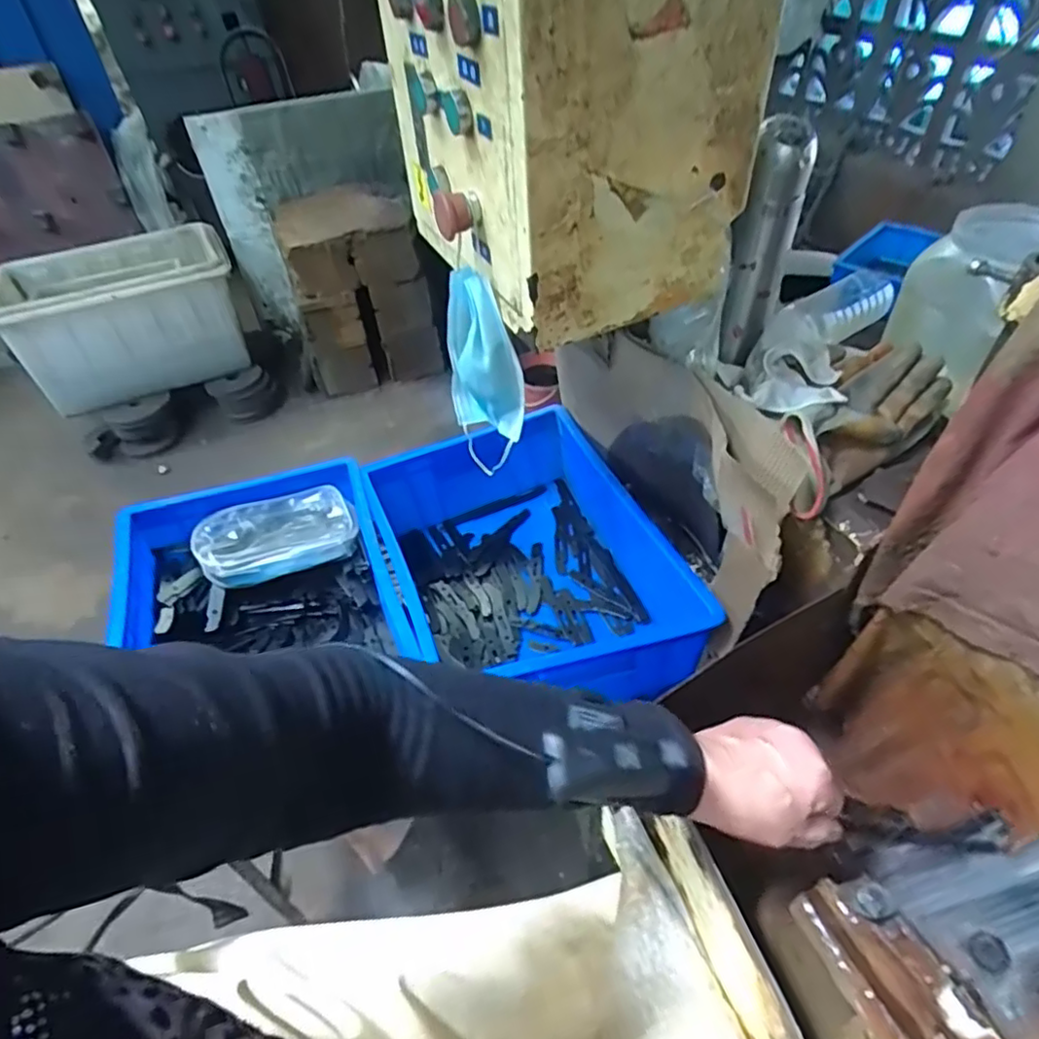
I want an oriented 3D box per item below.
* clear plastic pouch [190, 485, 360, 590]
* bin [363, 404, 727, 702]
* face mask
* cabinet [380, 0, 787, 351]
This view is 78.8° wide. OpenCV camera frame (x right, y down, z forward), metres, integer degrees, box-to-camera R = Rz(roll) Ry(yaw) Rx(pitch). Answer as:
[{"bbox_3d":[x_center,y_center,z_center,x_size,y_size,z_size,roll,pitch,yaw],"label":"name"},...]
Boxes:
[{"bbox_3d":[-0.314,0.019,0.827,0.190,0.053,0.104,-21,48,-15],"label":"clear plastic pouch"},{"bbox_3d":[0.007,0.058,0.796,0.282,0.159,0.409,-16,47,-11],"label":"bin"},{"bbox_3d":[-0.036,-0.148,0.636,0.064,0.197,0.081,-13,47,-8],"label":"face mask"},{"bbox_3d":[0.026,-0.356,0.523,0.225,0.287,0.307,-20,48,-15],"label":"cabinet"}]

